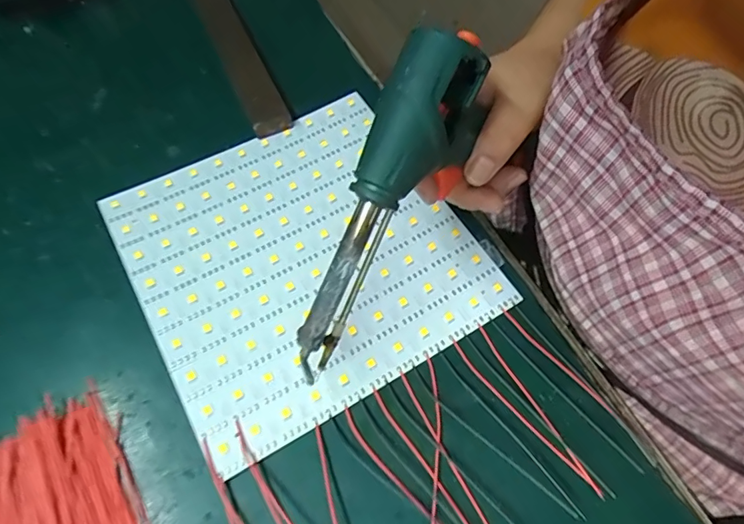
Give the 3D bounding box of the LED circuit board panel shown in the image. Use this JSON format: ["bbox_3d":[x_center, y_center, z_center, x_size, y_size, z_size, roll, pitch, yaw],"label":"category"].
[{"bbox_3d":[-0.048,-0.007,0.335,0.209,0.007,0.209,-28,66,-15],"label":"LED circuit board panel"}]

